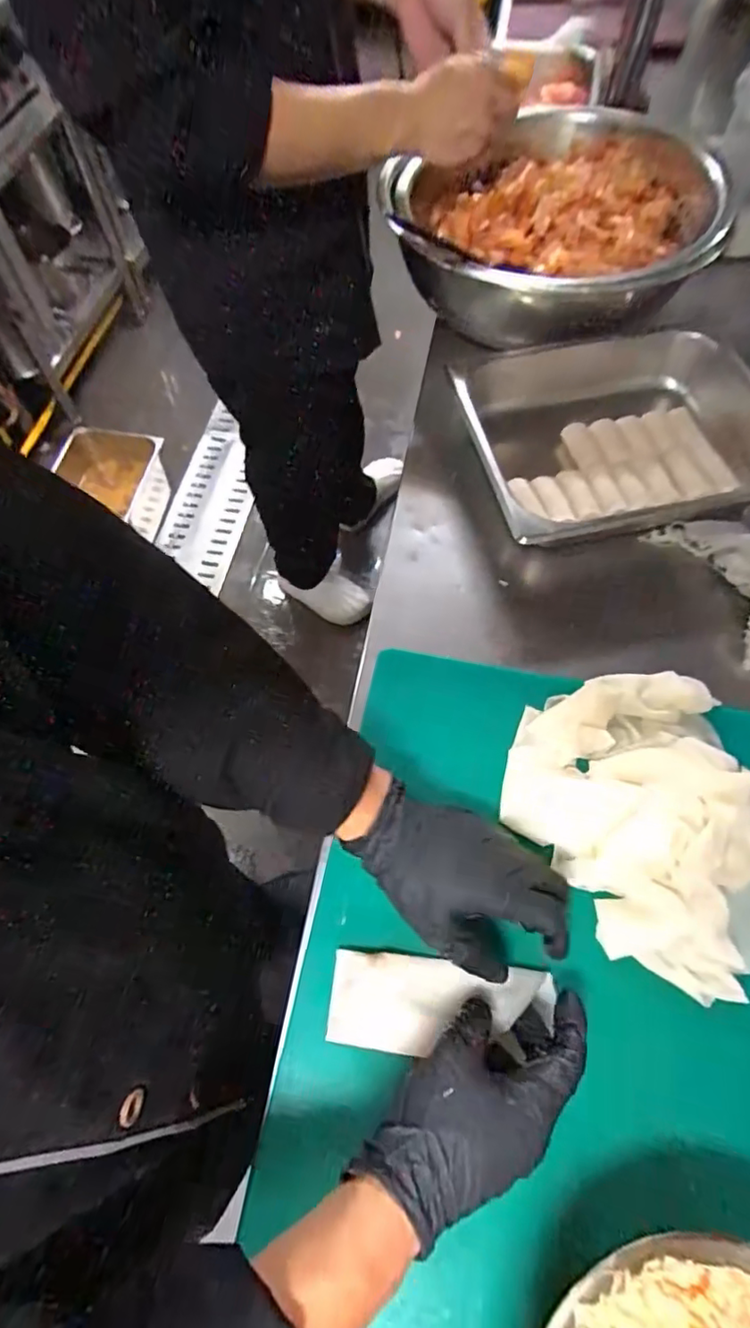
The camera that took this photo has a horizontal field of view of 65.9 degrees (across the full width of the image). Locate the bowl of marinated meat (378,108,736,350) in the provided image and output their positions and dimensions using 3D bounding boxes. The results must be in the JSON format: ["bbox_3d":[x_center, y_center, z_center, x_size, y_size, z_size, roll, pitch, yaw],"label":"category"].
[{"bbox_3d":[0.228,-0.577,0.754,0.401,0.122,0.419,-1,63,1],"label":"bowl of marinated meat"}]

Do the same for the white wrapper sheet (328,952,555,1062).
[{"bbox_3d":[0.044,0.229,0.392,0.150,0.016,0.058,-2,63,4],"label":"white wrapper sheet"}]

